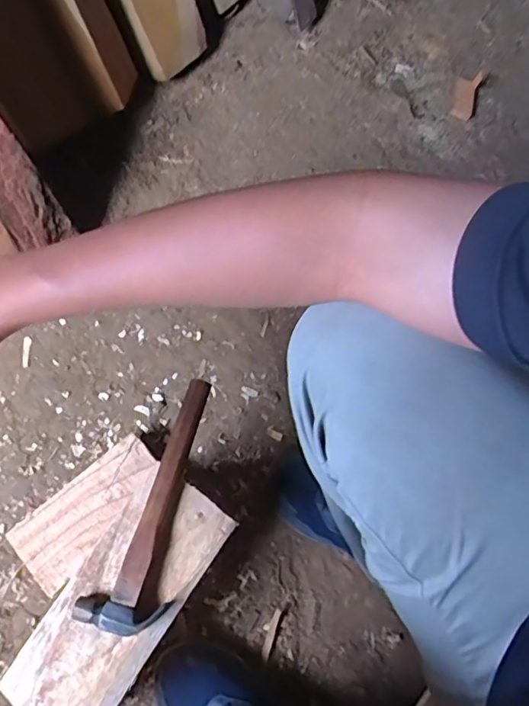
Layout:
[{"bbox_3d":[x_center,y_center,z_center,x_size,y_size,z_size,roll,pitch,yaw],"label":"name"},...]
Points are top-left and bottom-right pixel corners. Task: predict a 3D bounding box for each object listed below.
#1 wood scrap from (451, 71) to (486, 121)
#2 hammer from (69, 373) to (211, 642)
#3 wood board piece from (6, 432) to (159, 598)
[{"bbox_3d":[0.332,-0.426,0.878,0.040,0.010,0.072,18,93,16],"label":"wood scrap"},{"bbox_3d":[-0.106,0.162,0.583,0.081,0.022,0.273,20,69,7],"label":"hammer"},{"bbox_3d":[-0.221,0.200,0.687,0.087,0.038,0.195,42,74,15],"label":"wood board piece"}]

